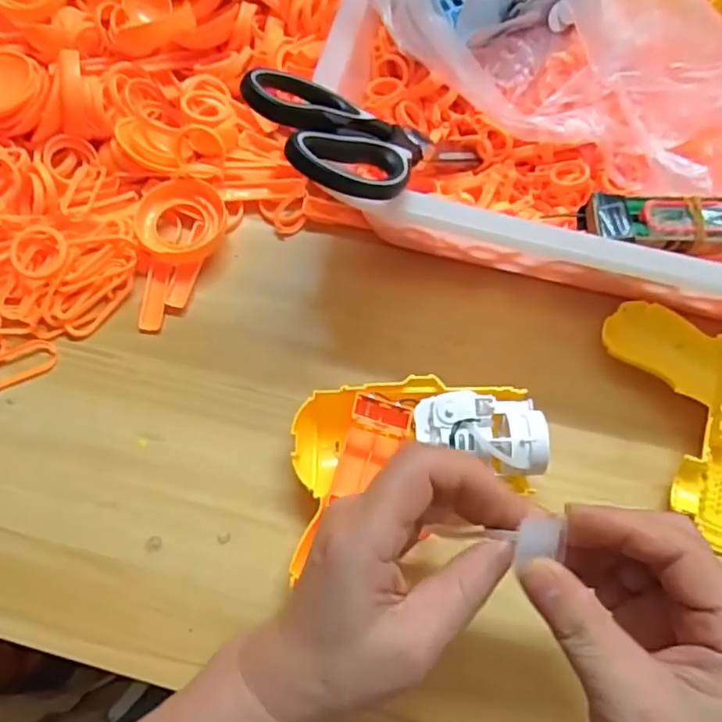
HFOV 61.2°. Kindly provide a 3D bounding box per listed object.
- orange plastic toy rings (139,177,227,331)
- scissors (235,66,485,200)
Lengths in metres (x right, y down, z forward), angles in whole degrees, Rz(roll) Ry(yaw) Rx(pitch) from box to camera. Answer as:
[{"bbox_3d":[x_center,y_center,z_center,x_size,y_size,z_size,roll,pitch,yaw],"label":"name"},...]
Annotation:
[{"bbox_3d":[-0.121,-0.072,0.397,0.053,0.015,0.105,8,73,4],"label":"orange plastic toy rings"},{"bbox_3d":[0.013,-0.124,0.341,0.176,0.016,0.083,-19,66,-50],"label":"scissors"}]

